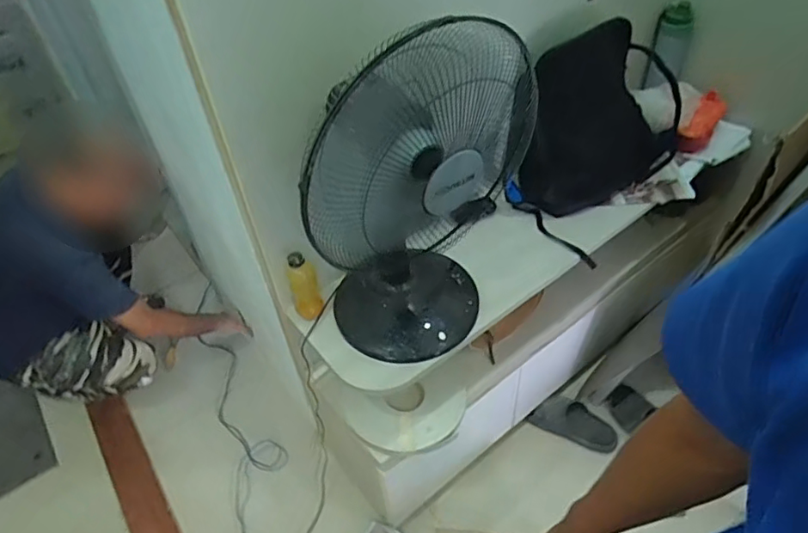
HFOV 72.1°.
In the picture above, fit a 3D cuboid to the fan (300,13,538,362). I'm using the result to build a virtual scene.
[{"bbox_3d":[0.024,-0.102,0.943,0.373,0.638,0.253,-15,45,-9],"label":"fan"}]

